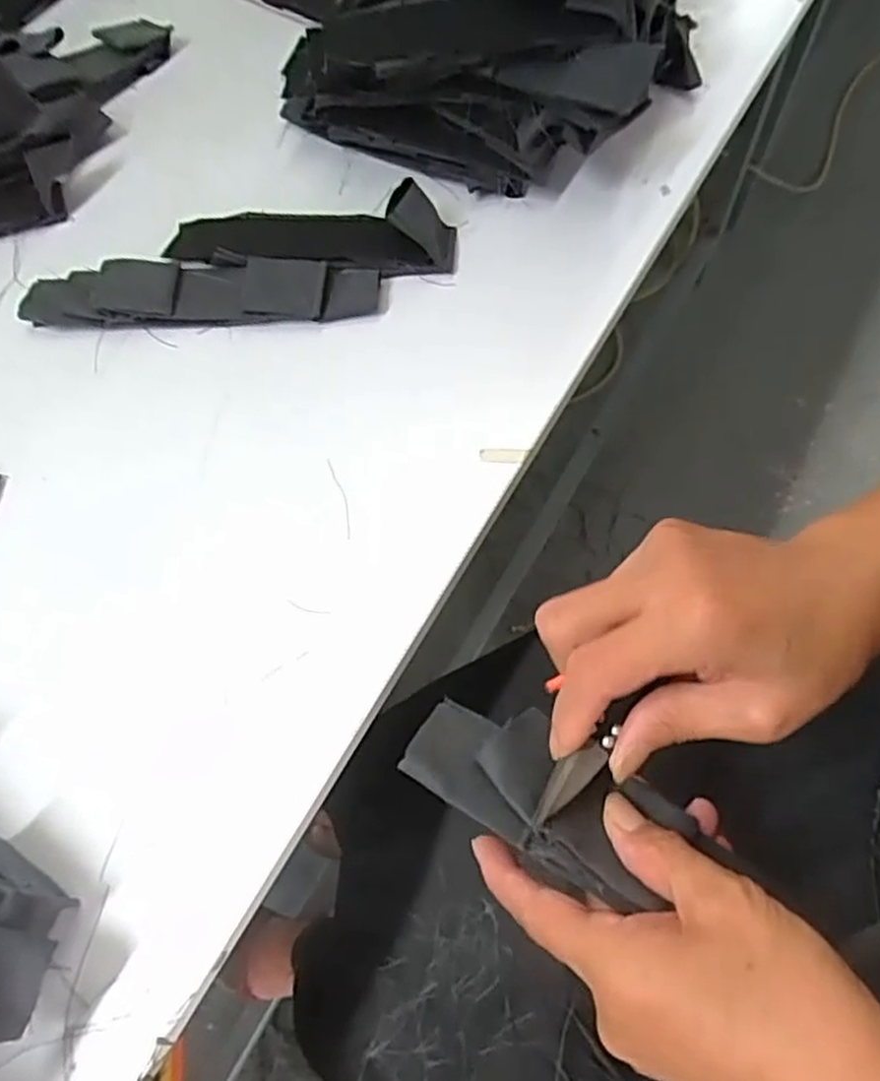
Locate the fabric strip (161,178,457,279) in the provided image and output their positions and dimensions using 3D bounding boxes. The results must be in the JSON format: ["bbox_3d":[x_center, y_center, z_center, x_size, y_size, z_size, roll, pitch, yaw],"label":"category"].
[{"bbox_3d":[-0.094,-0.206,0.495,0.208,0.047,0.061,6,67,14],"label":"fabric strip"}]

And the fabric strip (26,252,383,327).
[{"bbox_3d":[-0.159,-0.166,0.476,0.234,0.014,0.052,0,65,3],"label":"fabric strip"}]

